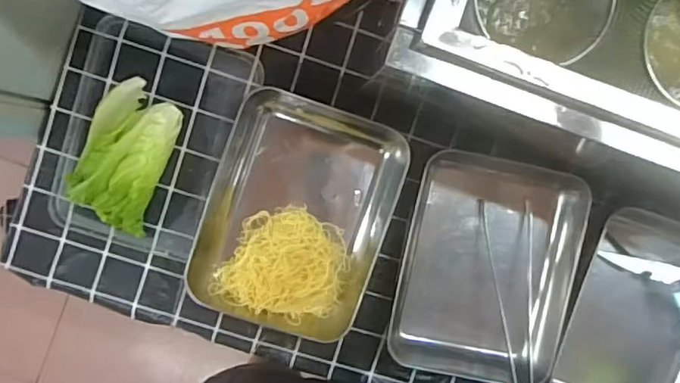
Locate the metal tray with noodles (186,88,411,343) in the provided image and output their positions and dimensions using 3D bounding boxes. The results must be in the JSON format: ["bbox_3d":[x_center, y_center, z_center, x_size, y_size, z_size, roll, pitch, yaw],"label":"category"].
[{"bbox_3d":[-0.049,0.030,0.653,0.198,0.039,0.262,19,93,-3],"label":"metal tray with noodles"}]

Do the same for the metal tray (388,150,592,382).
[{"bbox_3d":[0.169,0.096,0.664,0.192,0.045,0.263,12,94,-3],"label":"metal tray"}]

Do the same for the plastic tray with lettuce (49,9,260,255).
[{"bbox_3d":[-0.219,-0.057,0.635,0.182,0.054,0.249,17,93,-3],"label":"plastic tray with lettuce"}]

